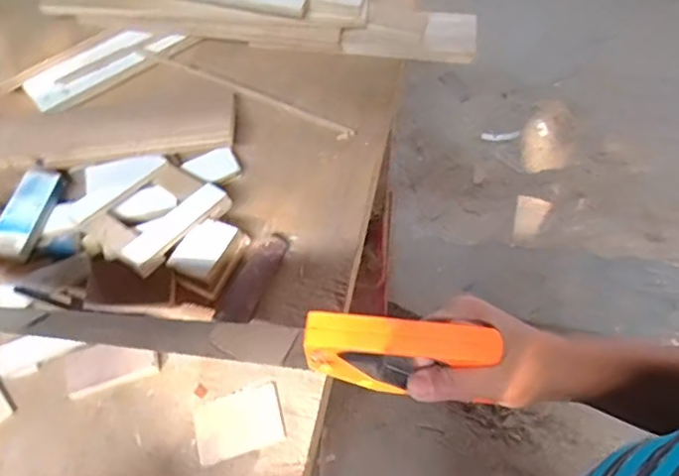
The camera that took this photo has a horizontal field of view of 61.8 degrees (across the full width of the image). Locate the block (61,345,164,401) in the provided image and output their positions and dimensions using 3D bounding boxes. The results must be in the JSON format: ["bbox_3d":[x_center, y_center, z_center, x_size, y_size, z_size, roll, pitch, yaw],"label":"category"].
[{"bbox_3d":[-0.200,0.112,0.500,0.078,0.012,0.039,-17,59,-8],"label":"block"}]

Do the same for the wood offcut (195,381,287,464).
[{"bbox_3d":[-0.084,0.155,0.478,0.072,0.004,0.049,-16,59,-7],"label":"wood offcut"}]

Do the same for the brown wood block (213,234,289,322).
[{"bbox_3d":[-0.082,0.037,0.538,0.036,0.023,0.101,22,62,15],"label":"brown wood block"}]

